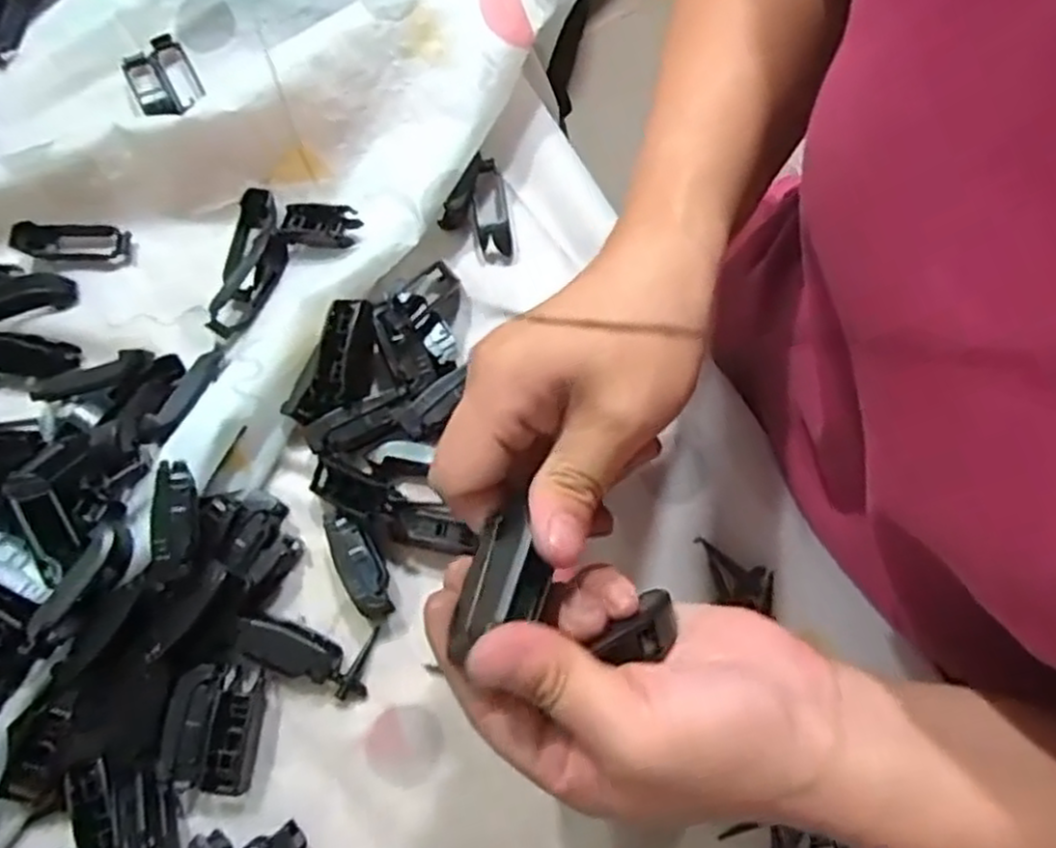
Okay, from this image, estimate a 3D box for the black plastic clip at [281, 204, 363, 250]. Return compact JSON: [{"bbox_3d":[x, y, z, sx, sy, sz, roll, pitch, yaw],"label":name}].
[{"bbox_3d":[-0.103,-0.096,0.357,0.046,0.016,0.016,11,73,26],"label":"black plastic clip"}]

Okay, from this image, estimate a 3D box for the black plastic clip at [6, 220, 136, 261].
[{"bbox_3d":[-0.233,-0.093,0.377,0.057,0.013,0.019,-1,73,2],"label":"black plastic clip"}]

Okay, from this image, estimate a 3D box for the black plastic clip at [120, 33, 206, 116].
[{"bbox_3d":[-0.199,-0.187,0.402,0.034,0.016,0.046,-29,74,-6],"label":"black plastic clip"}]

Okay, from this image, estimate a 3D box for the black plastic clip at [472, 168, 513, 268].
[{"bbox_3d":[-0.018,-0.104,0.369,0.018,0.009,0.052,-9,73,0],"label":"black plastic clip"}]

